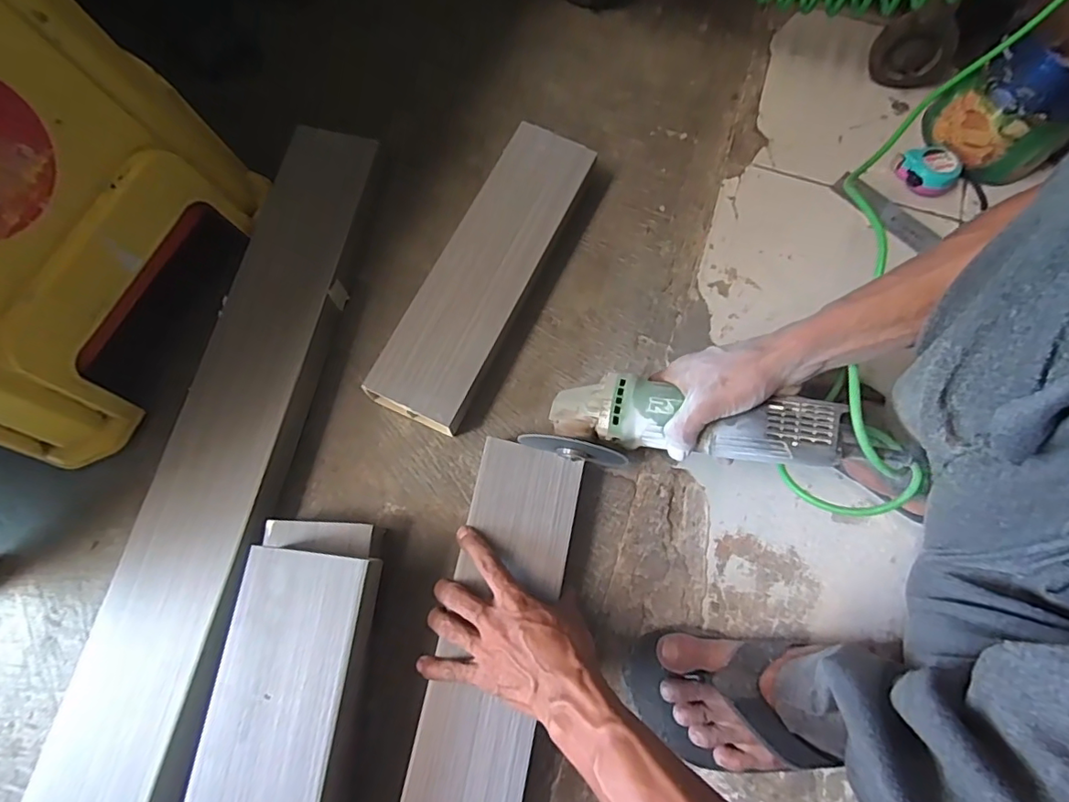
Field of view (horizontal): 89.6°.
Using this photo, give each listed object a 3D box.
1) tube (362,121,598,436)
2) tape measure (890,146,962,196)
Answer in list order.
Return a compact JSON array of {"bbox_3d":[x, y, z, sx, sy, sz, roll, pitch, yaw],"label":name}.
[{"bbox_3d":[-0.055,-0.144,0.614,0.105,0.054,0.366,24,75,6],"label":"tube"},{"bbox_3d":[0.489,-0.289,0.670,0.052,0.036,0.073,-40,78,-11],"label":"tape measure"}]

